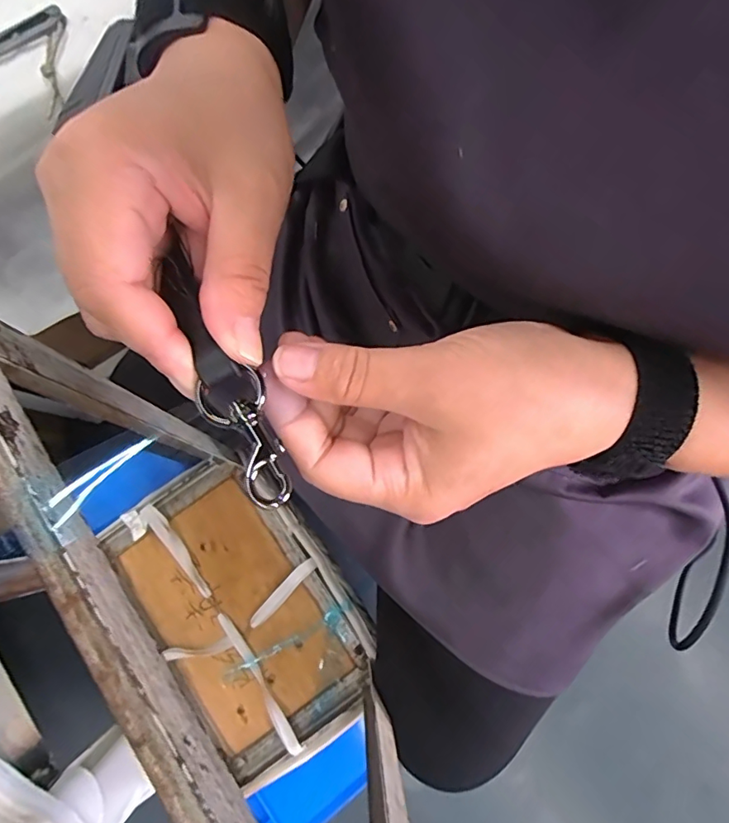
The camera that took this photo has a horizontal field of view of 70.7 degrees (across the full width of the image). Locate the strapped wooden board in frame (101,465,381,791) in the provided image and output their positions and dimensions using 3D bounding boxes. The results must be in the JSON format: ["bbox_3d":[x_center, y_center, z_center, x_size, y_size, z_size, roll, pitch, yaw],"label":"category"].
[{"bbox_3d":[-0.140,0.230,0.601,0.212,0.043,0.332,-34,81,-5],"label":"strapped wooden board in frame"}]

